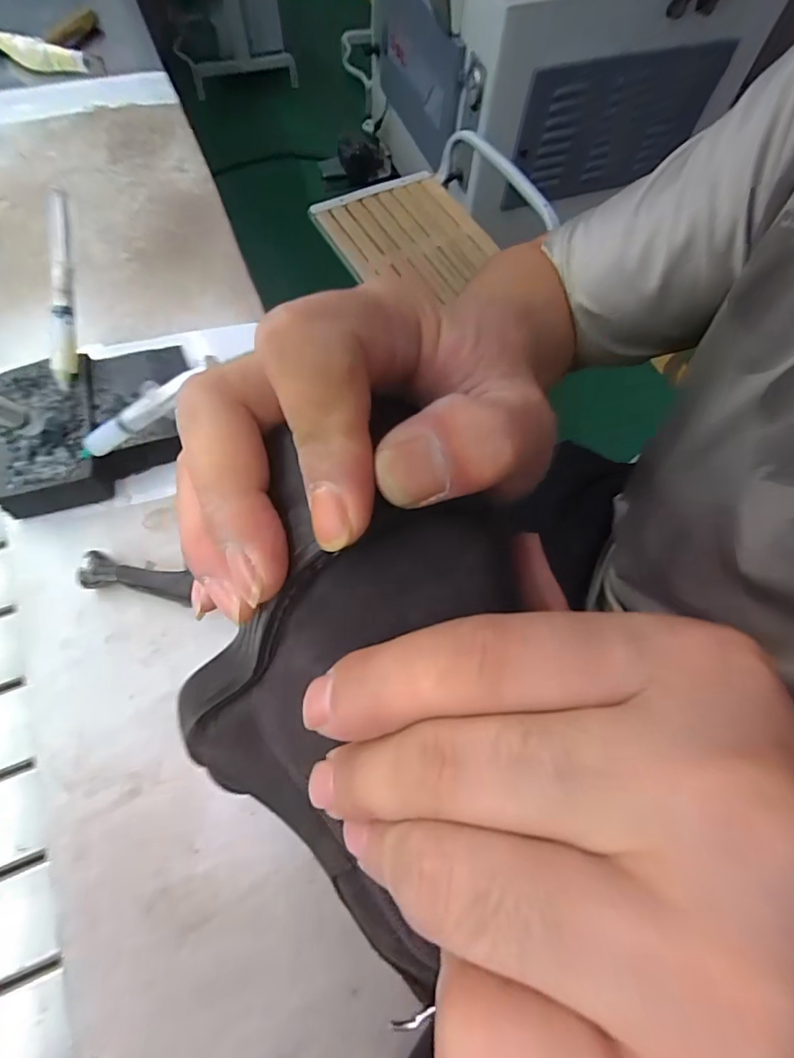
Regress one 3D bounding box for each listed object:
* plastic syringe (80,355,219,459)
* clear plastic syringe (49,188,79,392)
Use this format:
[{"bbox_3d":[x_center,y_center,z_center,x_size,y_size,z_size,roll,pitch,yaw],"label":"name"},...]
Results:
[{"bbox_3d":[-0.178,-0.082,0.340,0.139,0.016,0.013,-24,63,26],"label":"plastic syringe"},{"bbox_3d":[-0.262,-0.186,0.386,0.016,0.016,0.146,4,99,-1],"label":"clear plastic syringe"}]

